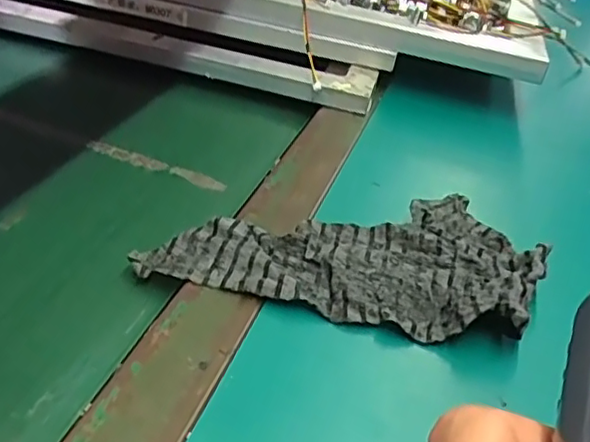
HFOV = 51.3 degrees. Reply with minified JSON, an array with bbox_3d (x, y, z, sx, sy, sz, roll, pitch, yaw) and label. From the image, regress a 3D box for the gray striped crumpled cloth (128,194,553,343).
[{"bbox_3d":[0.036,0.010,0.410,0.241,0.027,0.136,12,36,5],"label":"gray striped crumpled cloth"}]

